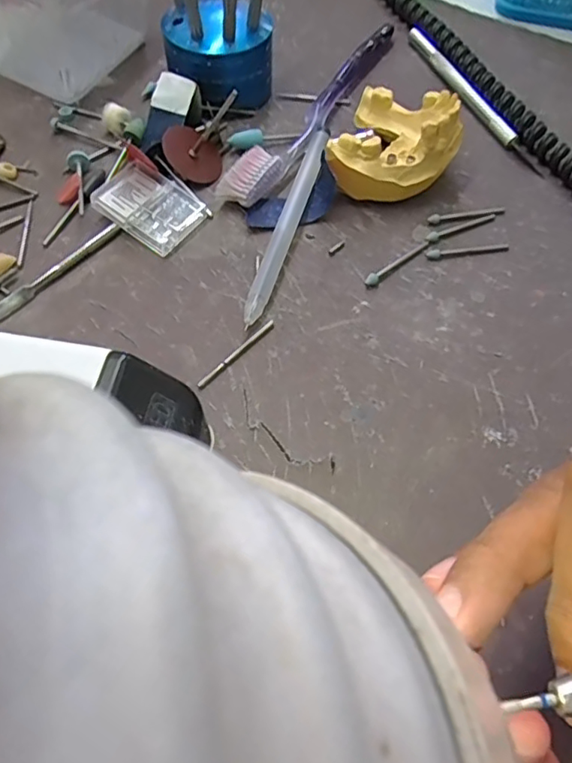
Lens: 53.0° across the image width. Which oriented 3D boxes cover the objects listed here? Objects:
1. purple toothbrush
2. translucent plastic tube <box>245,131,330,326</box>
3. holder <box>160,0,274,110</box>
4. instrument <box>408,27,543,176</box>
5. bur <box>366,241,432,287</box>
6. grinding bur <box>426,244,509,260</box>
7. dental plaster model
[{"bbox_3d":[0.021,-0.154,0.320,0.019,0.013,0.183,28,62,13],"label":"purple toothbrush"},{"bbox_3d":[0.001,-0.077,0.272,0.010,0.014,0.122,17,60,7],"label":"translucent plastic tube"},{"bbox_3d":[-0.035,-0.185,0.302,0.058,0.071,0.055,-6,60,-7],"label":"holder"},{"bbox_3d":[0.108,-0.169,0.336,0.008,0.008,0.135,-20,62,-14],"label":"instrument"},{"bbox_3d":[0.053,-0.056,0.268,0.042,0.004,0.005,-35,67,-21],"label":"bur"},{"bbox_3d":[0.087,-0.063,0.274,0.042,0.004,0.005,-9,60,-8],"label":"grinding bur"},{"bbox_3d":[0.057,-0.121,0.288,0.058,0.037,0.072,20,60,8],"label":"dental plaster model"}]

